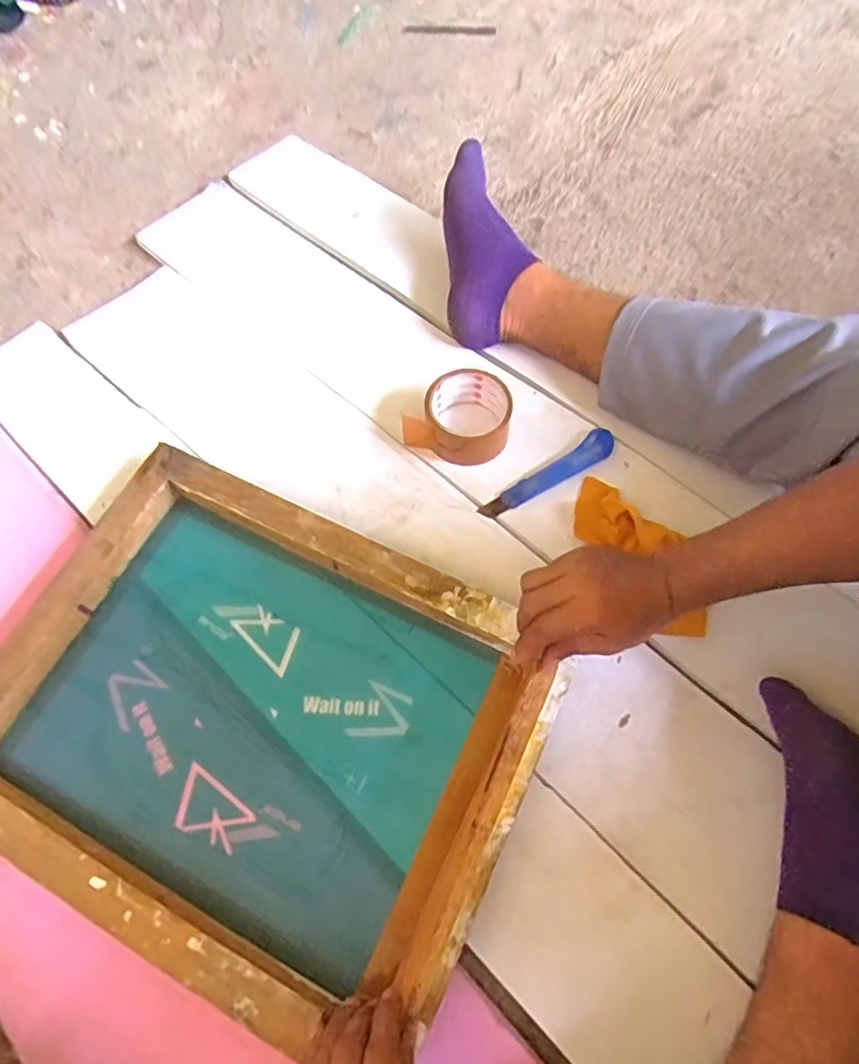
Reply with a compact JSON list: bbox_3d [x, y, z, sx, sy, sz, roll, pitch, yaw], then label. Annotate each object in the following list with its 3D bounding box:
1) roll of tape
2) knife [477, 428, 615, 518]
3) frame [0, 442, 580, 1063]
[{"bbox_3d":[0.036,-0.127,0.675,0.103,0.047,0.094,-1,67,1],"label":"roll of tape"},{"bbox_3d":[0.127,-0.060,0.666,0.164,0.017,0.031,-30,70,-11],"label":"knife"},{"bbox_3d":[-0.148,0.159,0.545,0.455,0.045,0.359,24,70,11],"label":"frame"}]

